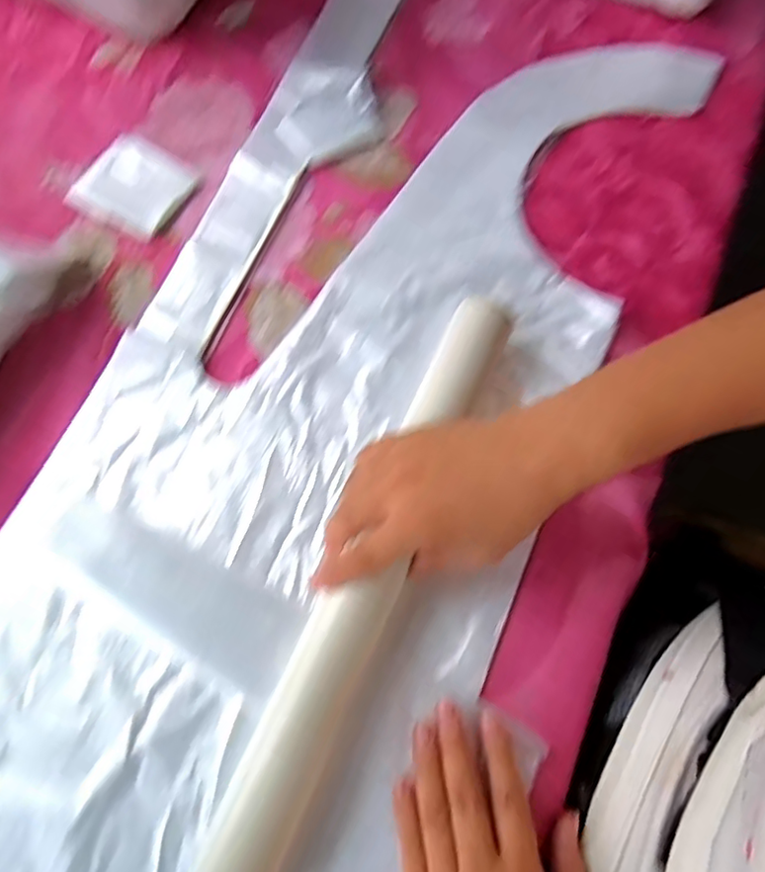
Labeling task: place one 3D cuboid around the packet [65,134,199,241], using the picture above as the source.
[{"bbox_3d":[-0.197,-0.198,0.461,0.084,0.004,0.075,32,75,13],"label":"packet"}]

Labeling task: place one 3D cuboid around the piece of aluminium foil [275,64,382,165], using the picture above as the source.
[{"bbox_3d":[-0.045,-0.263,0.473,0.080,0.014,0.085,-17,71,-3],"label":"piece of aluminium foil"}]

